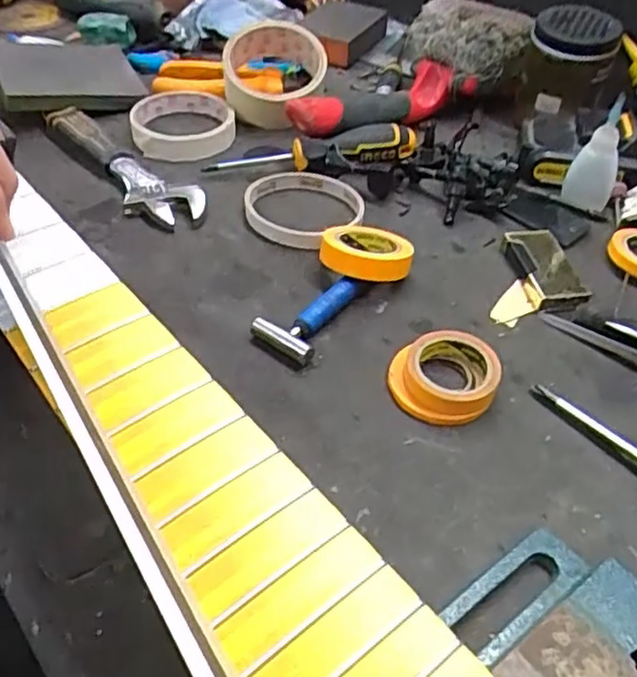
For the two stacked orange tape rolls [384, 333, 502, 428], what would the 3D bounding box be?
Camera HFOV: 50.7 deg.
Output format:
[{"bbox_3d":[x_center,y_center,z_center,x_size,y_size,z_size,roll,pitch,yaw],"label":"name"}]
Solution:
[{"bbox_3d":[0.071,0.022,0.378,0.060,0.017,0.052,-1,46,-2],"label":"two stacked orange tape rolls"}]

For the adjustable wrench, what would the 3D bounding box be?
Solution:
[{"bbox_3d":[-0.157,-0.138,0.521,0.044,0.017,0.174,-34,56,-30],"label":"adjustable wrench"}]

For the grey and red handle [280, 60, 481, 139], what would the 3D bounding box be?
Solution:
[{"bbox_3d":[0.051,-0.193,0.554,0.165,0.038,0.049,-28,53,-26],"label":"grey and red handle"}]

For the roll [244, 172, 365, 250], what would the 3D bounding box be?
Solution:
[{"bbox_3d":[-0.011,-0.094,0.482,0.084,0.015,0.086,1,46,-1],"label":"roll"}]

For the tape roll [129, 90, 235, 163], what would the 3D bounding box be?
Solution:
[{"bbox_3d":[-0.112,-0.181,0.556,0.083,0.023,0.088,-3,46,-5],"label":"tape roll"}]

